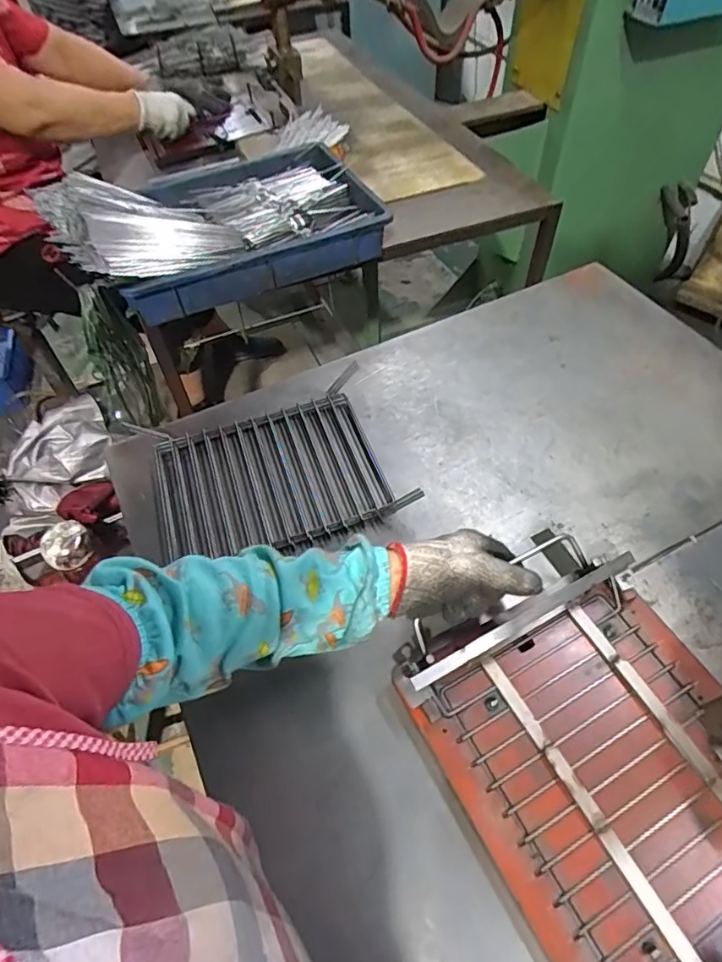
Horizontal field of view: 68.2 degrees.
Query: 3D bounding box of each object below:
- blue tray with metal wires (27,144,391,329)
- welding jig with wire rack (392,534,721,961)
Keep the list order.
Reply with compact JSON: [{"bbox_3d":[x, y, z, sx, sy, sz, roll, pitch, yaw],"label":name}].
[{"bbox_3d":[-0.238,-0.434,0.907,0.496,0.138,0.330,-20,56,-13],"label":"blue tray with metal wires"},{"bbox_3d":[0.203,0.224,0.420,0.245,0.039,0.315,-24,57,-15],"label":"welding jig with wire rack"}]

